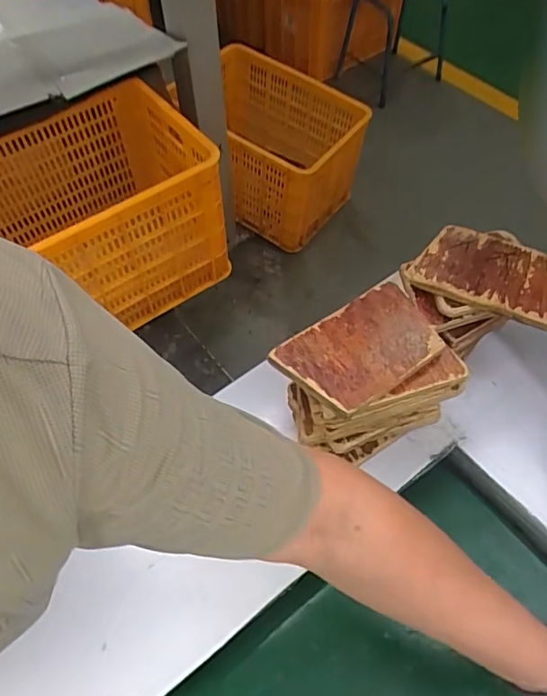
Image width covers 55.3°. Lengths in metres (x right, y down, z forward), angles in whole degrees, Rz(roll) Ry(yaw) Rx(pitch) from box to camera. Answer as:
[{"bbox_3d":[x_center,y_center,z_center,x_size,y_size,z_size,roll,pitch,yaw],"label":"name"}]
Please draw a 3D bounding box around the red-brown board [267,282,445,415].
[{"bbox_3d":[0.097,-0.001,0.568,0.169,0.010,0.107,-31,60,-20],"label":"red-brown board"}]

